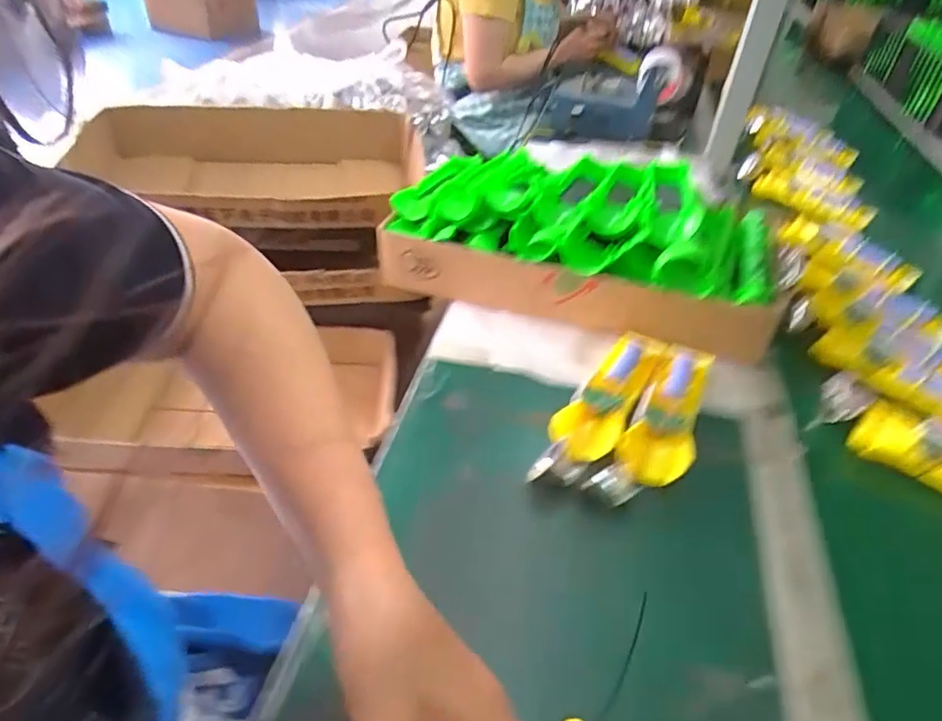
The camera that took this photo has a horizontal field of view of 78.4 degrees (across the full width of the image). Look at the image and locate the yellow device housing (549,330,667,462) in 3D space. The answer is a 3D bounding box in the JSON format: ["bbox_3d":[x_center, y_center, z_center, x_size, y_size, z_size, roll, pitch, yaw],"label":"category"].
[{"bbox_3d":[0.125,0.026,0.514,0.051,0.028,0.160,25,45,21],"label":"yellow device housing"}]

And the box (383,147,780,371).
[{"bbox_3d":[0.112,-0.140,0.627,0.401,0.105,0.210,15,42,10],"label":"box"}]

